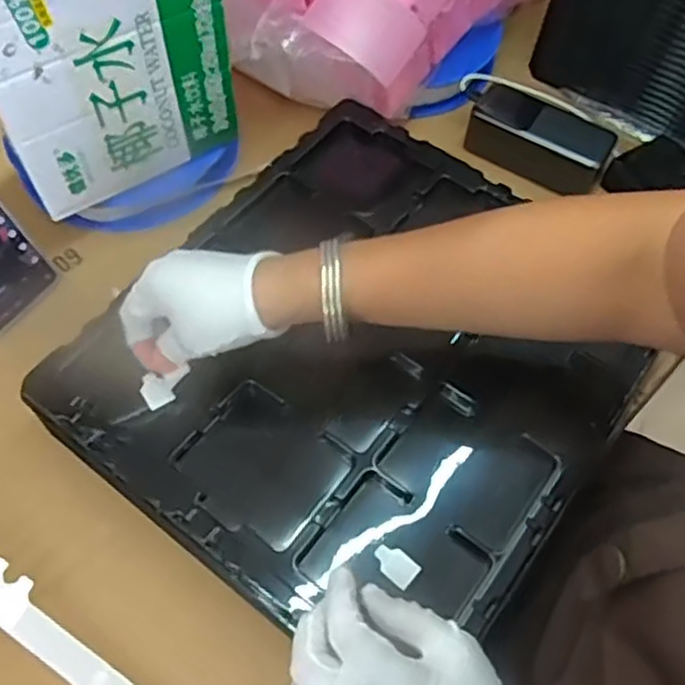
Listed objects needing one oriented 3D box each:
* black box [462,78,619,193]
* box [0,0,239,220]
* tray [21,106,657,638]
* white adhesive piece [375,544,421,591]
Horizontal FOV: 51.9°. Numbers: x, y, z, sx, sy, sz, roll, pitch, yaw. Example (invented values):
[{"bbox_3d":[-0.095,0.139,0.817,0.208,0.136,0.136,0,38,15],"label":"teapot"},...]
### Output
[{"bbox_3d":[0.191,-0.198,0.683,0.133,0.050,0.059,31,63,14],"label":"black box"},{"bbox_3d":[-0.200,-0.251,0.553,0.178,0.194,0.152,-26,65,-17],"label":"box"},{"bbox_3d":[0.021,0.005,0.516,0.329,0.022,0.369,34,64,15],"label":"tray"},{"bbox_3d":[0.034,0.139,0.441,0.029,0.005,0.019,39,66,18],"label":"white adhesive piece"}]

